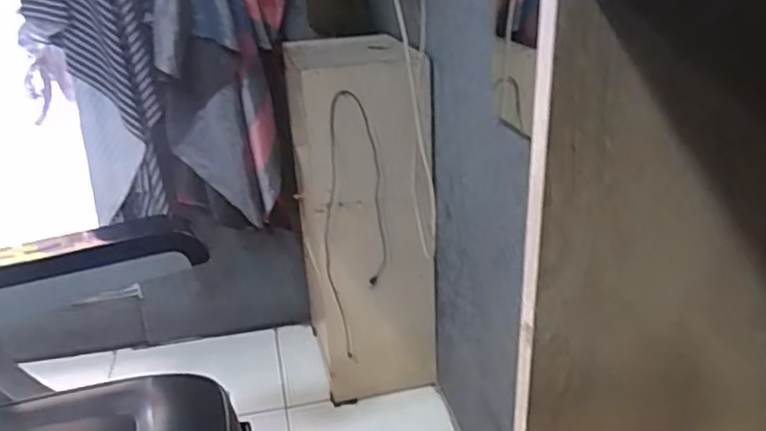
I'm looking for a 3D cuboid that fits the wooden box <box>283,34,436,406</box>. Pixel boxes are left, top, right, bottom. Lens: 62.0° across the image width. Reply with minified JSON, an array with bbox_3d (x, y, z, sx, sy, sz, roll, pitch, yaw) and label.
[{"bbox_3d":[-0.060,0.002,1.773,0.314,0.884,0.455,-8,26,-11],"label":"wooden box"}]

